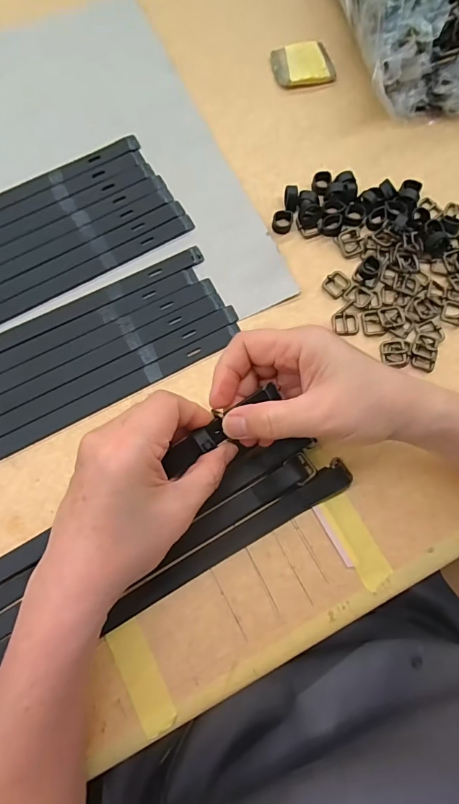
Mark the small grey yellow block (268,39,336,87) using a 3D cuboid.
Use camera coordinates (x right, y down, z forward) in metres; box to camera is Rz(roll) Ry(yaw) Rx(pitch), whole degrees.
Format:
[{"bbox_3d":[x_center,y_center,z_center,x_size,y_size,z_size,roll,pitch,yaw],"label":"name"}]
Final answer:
[{"bbox_3d":[0.072,-0.331,0.421,0.059,0.010,0.047,-15,79,-6],"label":"small grey yellow block"}]

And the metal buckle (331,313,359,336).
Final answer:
[{"bbox_3d":[0.098,-0.066,0.363,0.022,0.004,0.019,-1,78,-4],"label":"metal buckle"}]

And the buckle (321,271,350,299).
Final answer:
[{"bbox_3d":[0.093,-0.103,0.372,0.022,0.004,0.020,-42,83,-10],"label":"buckle"}]

